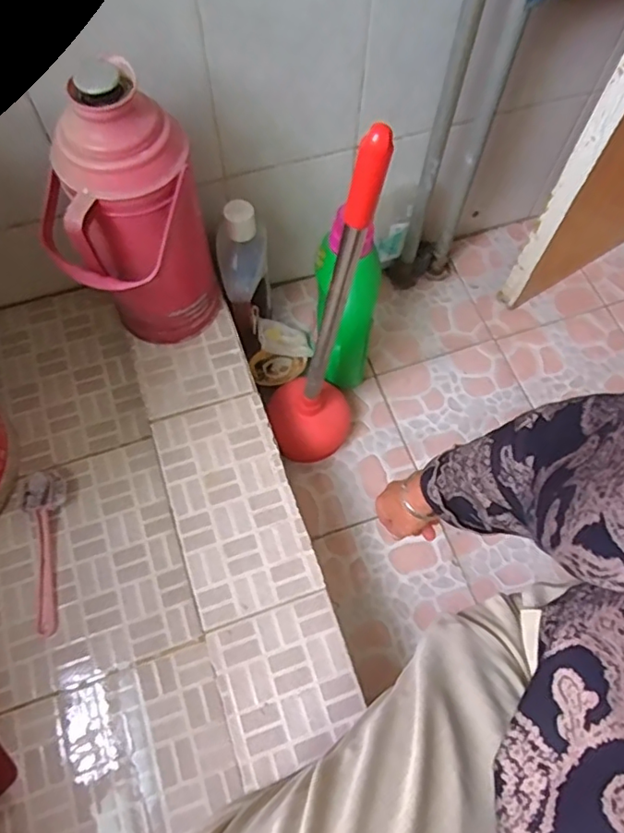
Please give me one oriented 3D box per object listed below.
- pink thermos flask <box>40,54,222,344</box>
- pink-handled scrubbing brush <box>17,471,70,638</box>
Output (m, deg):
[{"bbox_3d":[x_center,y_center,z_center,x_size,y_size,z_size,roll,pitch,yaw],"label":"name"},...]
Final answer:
[{"bbox_3d":[-0.219,-0.228,0.687,0.115,0.361,0.176,31,65,12],"label":"pink thermos flask"},{"bbox_3d":[-0.362,0.183,0.758,0.050,0.045,0.213,-7,77,-6],"label":"pink-handled scrubbing brush"}]

